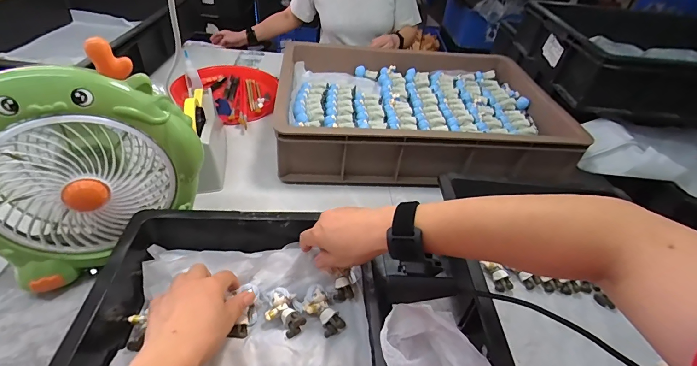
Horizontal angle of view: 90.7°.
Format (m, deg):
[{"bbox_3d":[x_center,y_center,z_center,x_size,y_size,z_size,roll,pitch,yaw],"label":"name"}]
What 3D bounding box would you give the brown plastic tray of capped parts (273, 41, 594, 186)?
[{"bbox_3d":[0.125,-0.152,0.737,0.528,0.149,0.383,3,40,-6],"label":"brown plastic tray of capped parts"}]

